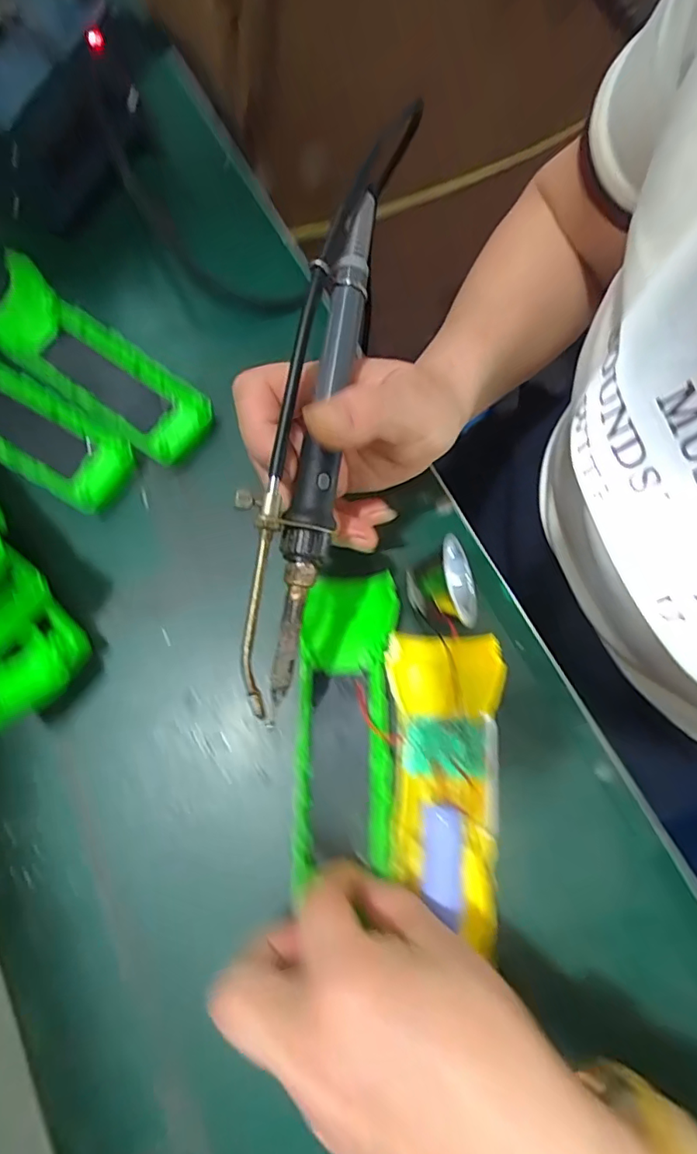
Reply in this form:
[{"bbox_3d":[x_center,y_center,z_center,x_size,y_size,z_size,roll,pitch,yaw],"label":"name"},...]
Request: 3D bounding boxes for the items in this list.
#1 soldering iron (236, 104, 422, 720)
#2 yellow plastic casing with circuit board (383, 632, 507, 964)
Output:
[{"bbox_3d":[-0.013,-0.068,0.207,0.031,0.018,0.238,11,89,3],"label":"soldering iron"},{"bbox_3d":[0.043,0.087,0.246,0.050,0.033,0.126,3,64,0],"label":"yellow plastic casing with circuit board"}]

